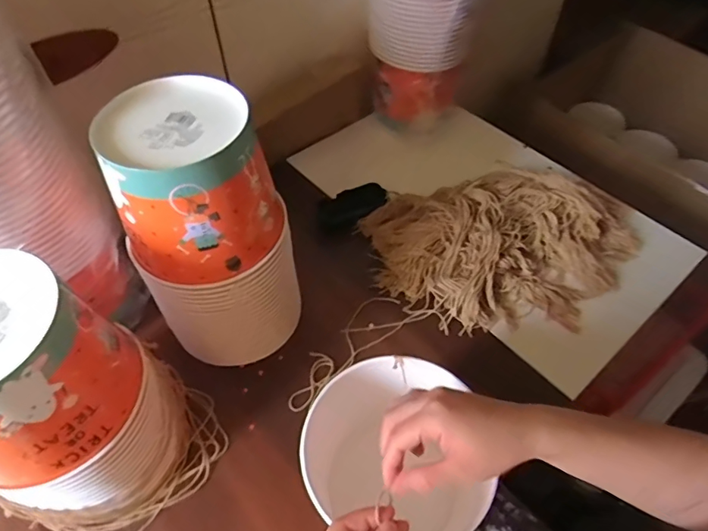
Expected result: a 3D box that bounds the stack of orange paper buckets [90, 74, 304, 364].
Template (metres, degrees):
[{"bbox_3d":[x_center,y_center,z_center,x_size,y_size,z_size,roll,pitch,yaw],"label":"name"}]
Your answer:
[{"bbox_3d":[-0.144,-0.025,0.517,0.149,0.297,0.135,-13,54,-11],"label":"stack of orange paper buckets"}]

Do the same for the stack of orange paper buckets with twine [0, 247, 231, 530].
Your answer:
[{"bbox_3d":[-0.245,0.121,0.434,0.179,0.250,0.173,-32,59,-23],"label":"stack of orange paper buckets with twine"}]

